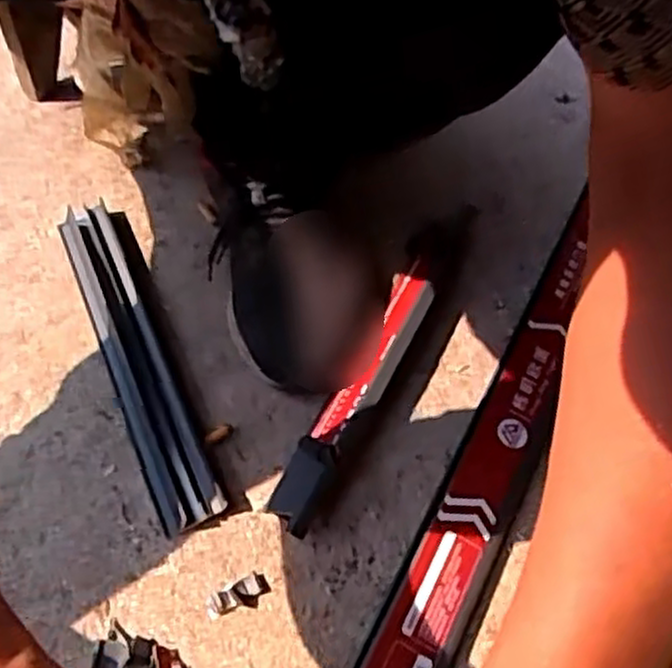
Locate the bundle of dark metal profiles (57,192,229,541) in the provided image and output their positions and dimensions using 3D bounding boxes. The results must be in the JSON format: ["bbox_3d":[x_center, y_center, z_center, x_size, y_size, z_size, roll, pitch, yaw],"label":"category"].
[{"bbox_3d":[-0.159,0.010,0.619,0.056,0.029,0.316,-22,55,-11],"label":"bundle of dark metal profiles"}]

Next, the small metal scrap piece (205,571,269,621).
[{"bbox_3d":[-0.065,0.173,0.509,0.042,0.004,0.020,-26,56,-14],"label":"small metal scrap piece"}]

